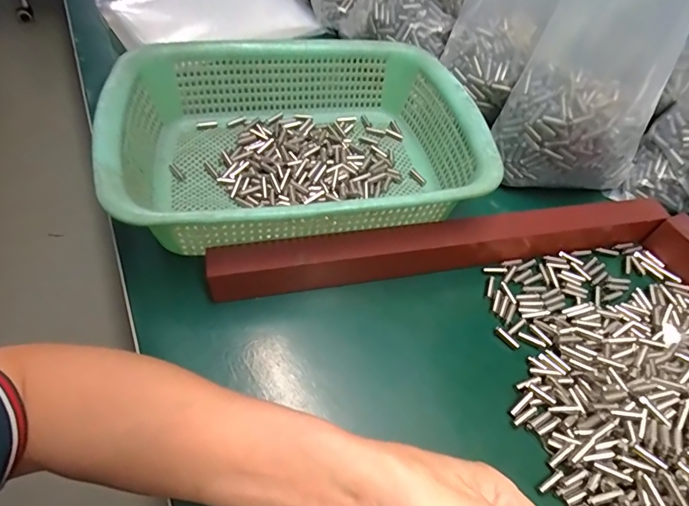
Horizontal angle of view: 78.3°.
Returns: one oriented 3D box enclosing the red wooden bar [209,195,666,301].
[{"bbox_3d":[0.092,-0.011,0.345,0.386,0.033,0.029,-9,56,-11],"label":"red wooden bar"}]

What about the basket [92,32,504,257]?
[{"bbox_3d":[-0.037,-0.096,0.362,0.284,0.084,0.213,-7,56,-9],"label":"basket"}]

